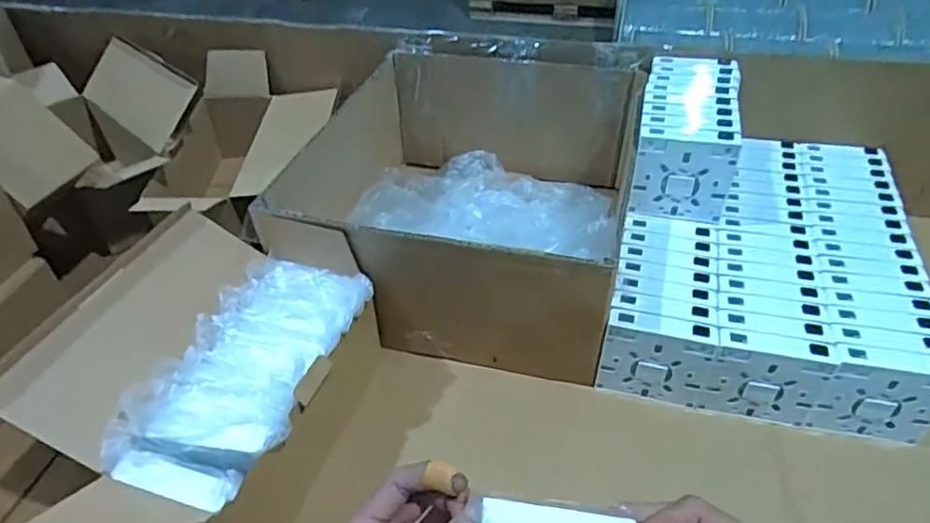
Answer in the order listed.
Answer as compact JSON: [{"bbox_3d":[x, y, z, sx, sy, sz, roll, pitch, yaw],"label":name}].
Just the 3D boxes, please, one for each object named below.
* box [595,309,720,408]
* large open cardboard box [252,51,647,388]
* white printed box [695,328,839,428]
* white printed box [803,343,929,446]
[{"bbox_3d":[0.161,0.083,0.508,0.085,0.081,0.021,9,42,14],"label":"box"},{"bbox_3d":[0.008,-0.072,0.625,0.296,0.148,0.327,9,42,13],"label":"large open cardboard box"},{"bbox_3d":[0.244,0.096,0.493,0.086,0.083,0.020,6,41,10],"label":"white printed box"},{"bbox_3d":[0.329,0.107,0.478,0.086,0.086,0.022,8,42,13],"label":"white printed box"}]

